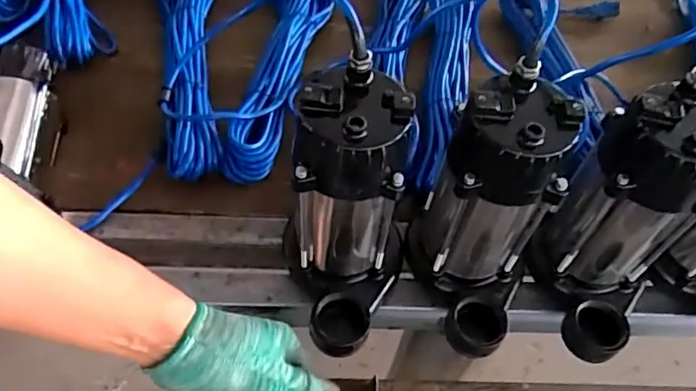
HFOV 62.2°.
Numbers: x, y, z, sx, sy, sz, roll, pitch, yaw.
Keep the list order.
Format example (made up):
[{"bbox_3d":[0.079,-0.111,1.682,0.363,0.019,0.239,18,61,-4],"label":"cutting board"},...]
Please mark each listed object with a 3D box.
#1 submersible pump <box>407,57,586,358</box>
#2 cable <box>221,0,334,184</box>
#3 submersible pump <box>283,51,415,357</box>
[{"bbox_3d":[0.140,0.026,0.513,0.109,0.239,0.154,-12,57,-13],"label":"submersible pump"},{"bbox_3d":[-0.089,-0.171,0.741,0.076,0.047,0.354,13,54,4],"label":"cable"},{"bbox_3d":[-0.008,0.023,0.497,0.117,0.228,0.141,17,55,7],"label":"submersible pump"}]

